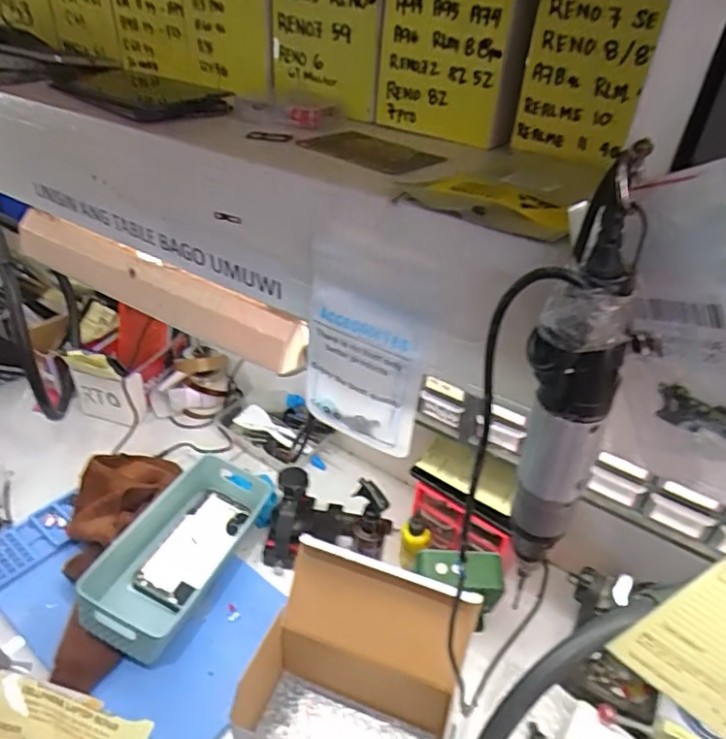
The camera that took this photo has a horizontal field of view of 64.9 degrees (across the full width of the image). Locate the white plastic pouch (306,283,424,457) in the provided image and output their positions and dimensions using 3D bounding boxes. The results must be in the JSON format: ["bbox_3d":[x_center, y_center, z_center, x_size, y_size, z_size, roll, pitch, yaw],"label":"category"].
[{"bbox_3d":[-0.002,0.004,0.348,0.075,0.103,0.009,21,39,23],"label":"white plastic pouch"}]

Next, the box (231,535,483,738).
[{"bbox_3d":[-0.018,0.289,0.527,0.196,0.170,0.146,15,37,15],"label":"box"}]

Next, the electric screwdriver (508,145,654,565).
[{"bbox_3d":[0.086,0.013,0.257,0.050,0.199,0.041,21,39,23],"label":"electric screwdriver"}]

